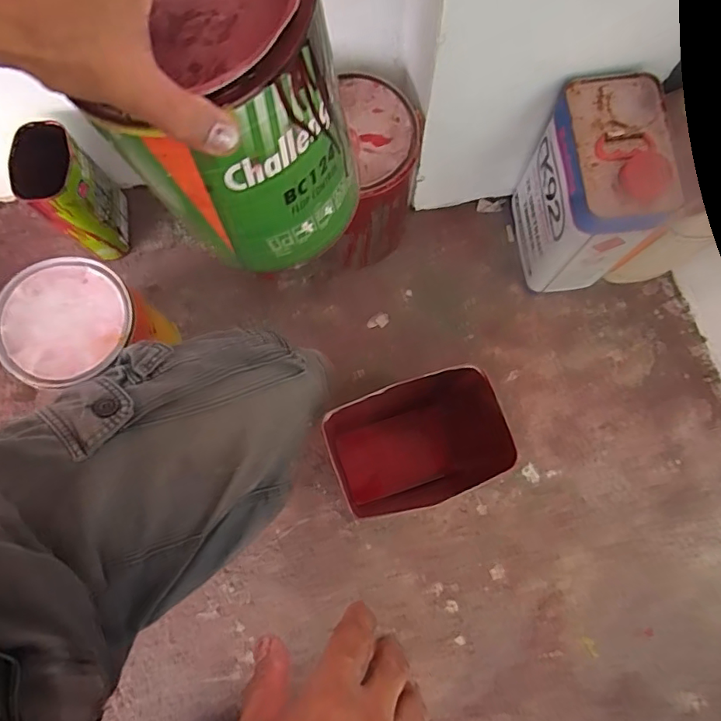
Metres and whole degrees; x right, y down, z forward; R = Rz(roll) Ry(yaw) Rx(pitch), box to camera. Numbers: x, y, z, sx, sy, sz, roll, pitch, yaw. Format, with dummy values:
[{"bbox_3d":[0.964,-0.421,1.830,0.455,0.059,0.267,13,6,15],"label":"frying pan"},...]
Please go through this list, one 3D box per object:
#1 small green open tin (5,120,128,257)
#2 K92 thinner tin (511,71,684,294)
[{"bbox_3d":[-0.388,-0.221,0.696,0.075,0.185,0.109,-8,76,-2],"label":"small green open tin"},{"bbox_3d":[0.285,-0.209,0.641,0.109,0.214,0.168,-4,76,-1],"label":"K92 thinner tin"}]

